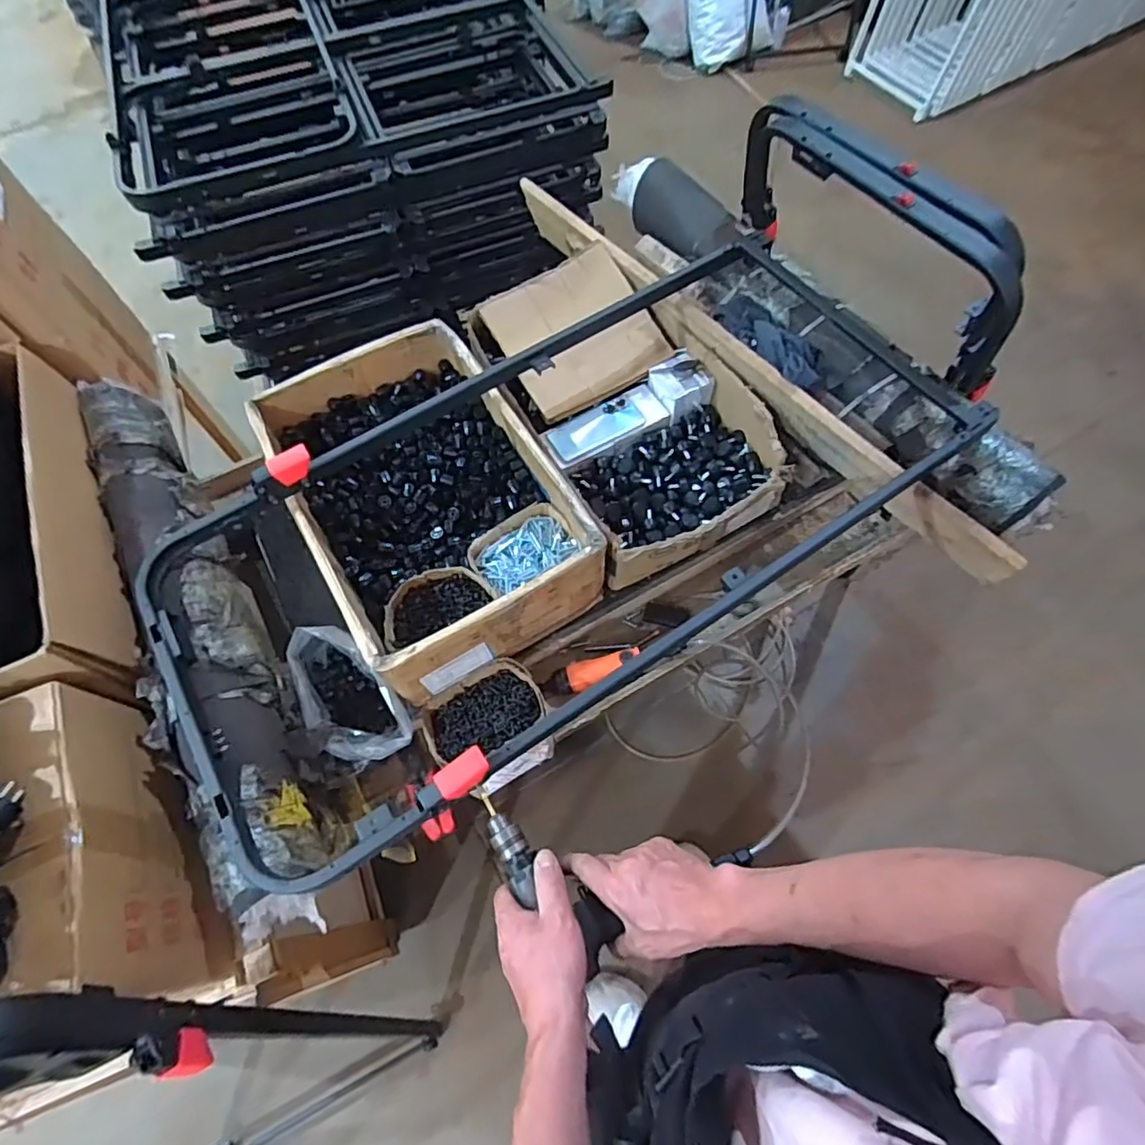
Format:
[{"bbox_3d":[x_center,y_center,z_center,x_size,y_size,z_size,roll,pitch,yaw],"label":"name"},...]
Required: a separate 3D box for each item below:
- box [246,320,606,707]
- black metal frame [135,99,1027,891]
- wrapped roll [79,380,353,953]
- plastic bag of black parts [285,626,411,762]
[{"bbox_3d":[-0.226,-0.124,0.932,0.361,0.136,0.534,-30,67,-11],"label":"box"},{"bbox_3d":[0.022,-0.185,0.796,1.171,0.216,0.587,-33,67,-12],"label":"black metal frame"},{"bbox_3d":[-0.519,0.051,0.828,0.132,0.159,0.858,-27,66,-10],"label":"wrapped roll"},{"bbox_3d":[-0.318,0.174,0.846,0.101,0.109,0.205,-38,69,-14],"label":"plastic bag of black parts"}]

